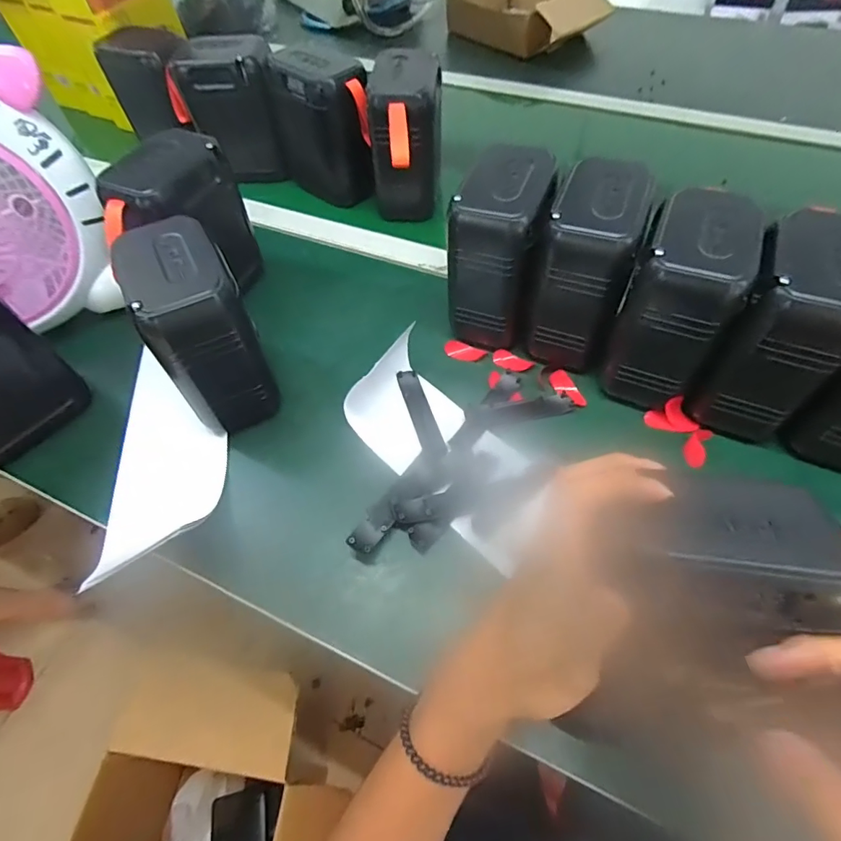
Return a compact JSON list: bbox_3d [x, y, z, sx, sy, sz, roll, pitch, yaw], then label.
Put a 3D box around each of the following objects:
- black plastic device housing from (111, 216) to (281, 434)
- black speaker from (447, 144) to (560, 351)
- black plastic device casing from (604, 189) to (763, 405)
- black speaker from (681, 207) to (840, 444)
[{"bbox_3d":[-0.180,-0.073,0.413,0.074,0.156,0.106,-25,60,-12],"label":"black plastic device housing"},{"bbox_3d":[0.073,-0.153,0.452,0.085,0.159,0.101,13,60,11],"label":"black speaker"},{"bbox_3d":[0.212,-0.095,0.397,0.077,0.143,0.102,23,62,17],"label":"black plastic device casing"},{"bbox_3d":[0.286,-0.074,0.382,0.077,0.140,0.120,27,63,19],"label":"black speaker"}]

